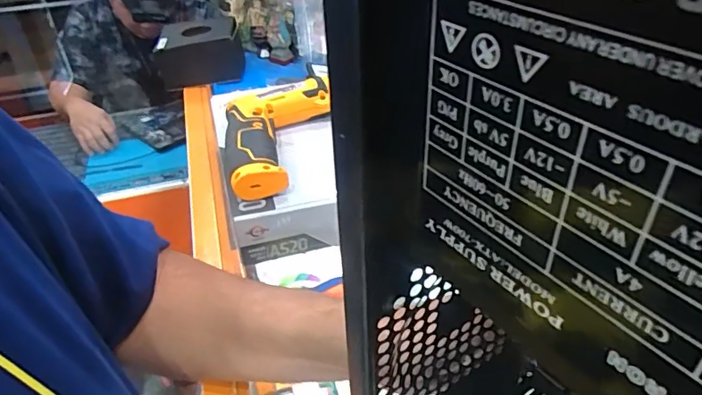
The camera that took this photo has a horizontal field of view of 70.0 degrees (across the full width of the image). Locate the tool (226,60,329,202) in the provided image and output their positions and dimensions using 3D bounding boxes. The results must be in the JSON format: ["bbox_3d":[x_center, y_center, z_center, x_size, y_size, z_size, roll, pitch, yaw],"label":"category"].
[{"bbox_3d":[-0.071,-0.065,0.528,0.120,0.048,0.172,-6,37,-5],"label":"tool"}]

